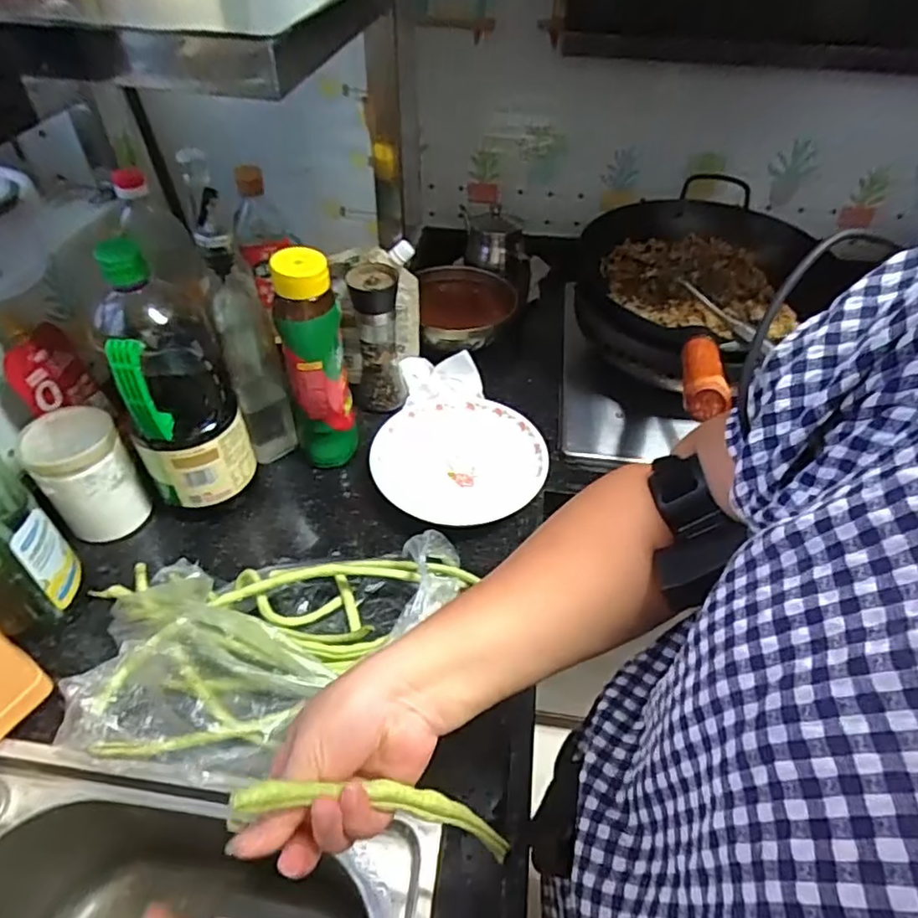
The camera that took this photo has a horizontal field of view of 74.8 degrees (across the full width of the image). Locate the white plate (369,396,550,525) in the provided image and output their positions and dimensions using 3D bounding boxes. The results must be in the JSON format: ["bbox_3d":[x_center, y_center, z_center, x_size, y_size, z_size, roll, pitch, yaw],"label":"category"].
[{"bbox_3d":[-0.002,-0.004,0.712,0.195,0.049,0.175,-3,44,-10],"label":"white plate"}]

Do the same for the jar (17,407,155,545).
[{"bbox_3d":[-0.381,0.019,0.618,0.083,0.125,0.081,3,44,-3],"label":"jar"}]

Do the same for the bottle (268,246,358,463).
[{"bbox_3d":[-0.154,-0.095,0.654,0.067,0.250,0.065,-12,47,-19],"label":"bottle"}]

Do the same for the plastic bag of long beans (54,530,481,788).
[{"bbox_3d":[-0.161,0.157,0.524,0.320,0.070,0.199,3,44,-4],"label":"plastic bag of long beans"}]

